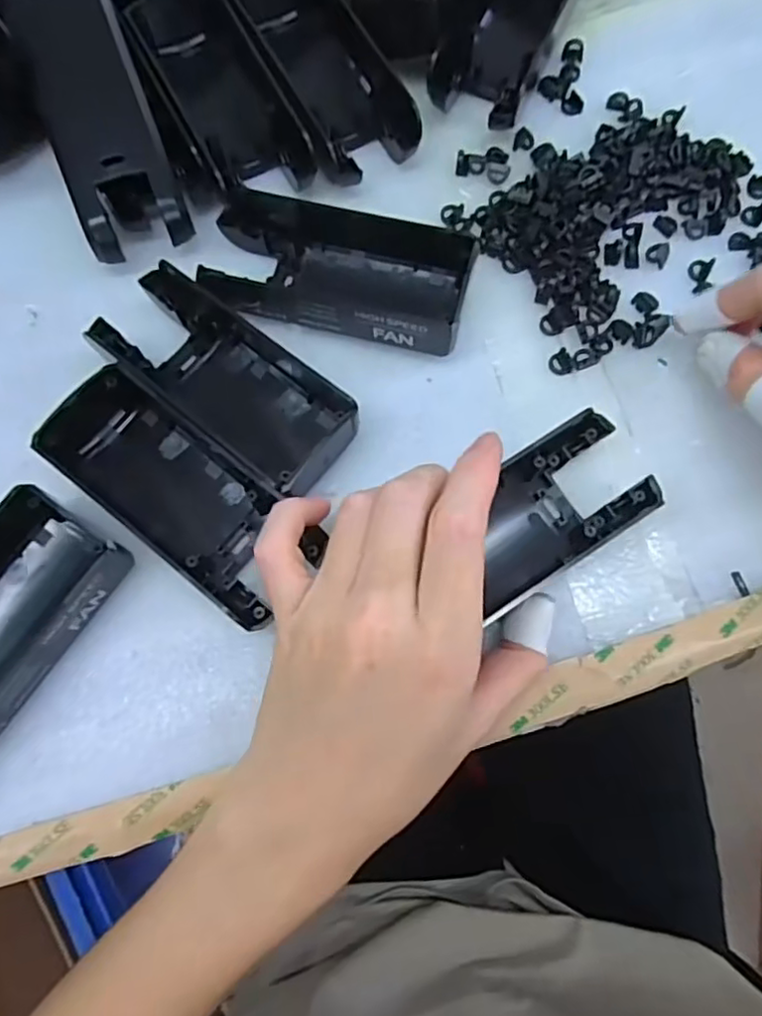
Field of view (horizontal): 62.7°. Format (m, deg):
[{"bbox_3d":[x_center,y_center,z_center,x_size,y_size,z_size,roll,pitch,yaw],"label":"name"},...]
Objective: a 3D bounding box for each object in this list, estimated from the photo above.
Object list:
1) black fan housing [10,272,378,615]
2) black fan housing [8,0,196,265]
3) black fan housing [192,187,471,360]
[{"bbox_3d":[-0.059,-0.052,0.246,0.108,0.027,0.052,39,78,11],"label":"black fan housing"},{"bbox_3d":[-0.115,-0.161,0.259,0.042,0.018,0.106,-18,93,-4],"label":"black fan housing"},{"bbox_3d":[-0.018,-0.096,0.258,0.106,0.023,0.050,13,74,5],"label":"black fan housing"}]

